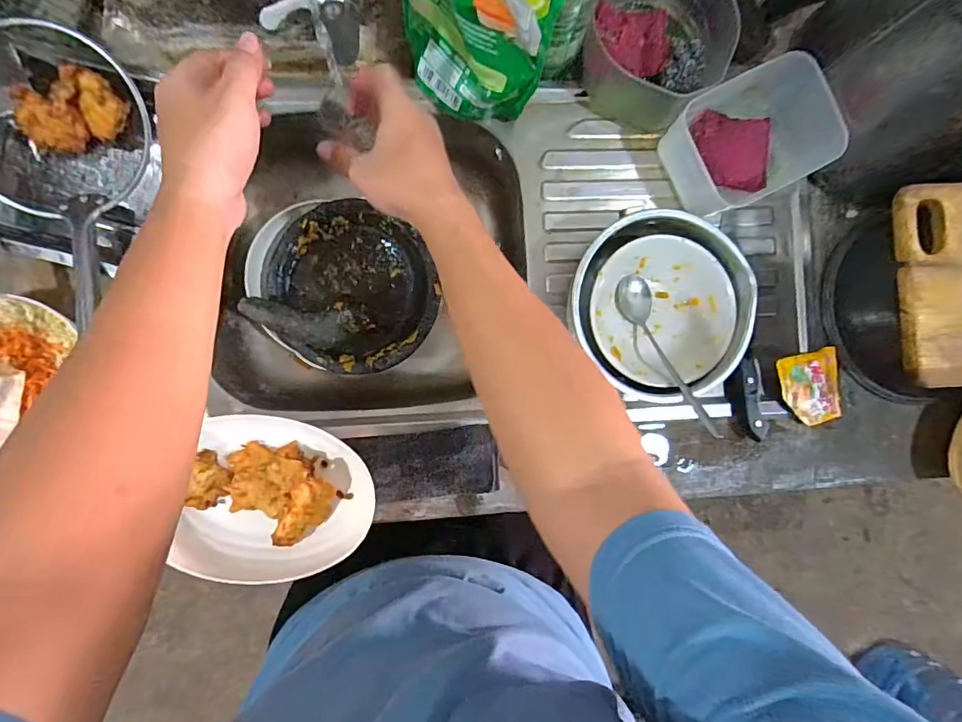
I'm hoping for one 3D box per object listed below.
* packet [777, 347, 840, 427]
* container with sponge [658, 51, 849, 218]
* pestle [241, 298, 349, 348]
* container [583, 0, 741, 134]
[{"bbox_3d":[0.389,0.033,0.582,0.079,0.020,0.084,-15,90,-6],"label":"packet"},{"bbox_3d":[0.291,-0.244,0.552,0.170,0.080,0.128,-26,91,-6],"label":"container with sponge"},{"bbox_3d":[-0.208,-0.042,0.557,0.120,0.036,0.041,11,87,-5],"label":"pestle"},{"bbox_3d":[0.186,-0.343,0.544,0.139,0.089,0.148,0,89,-6],"label":"container"}]

